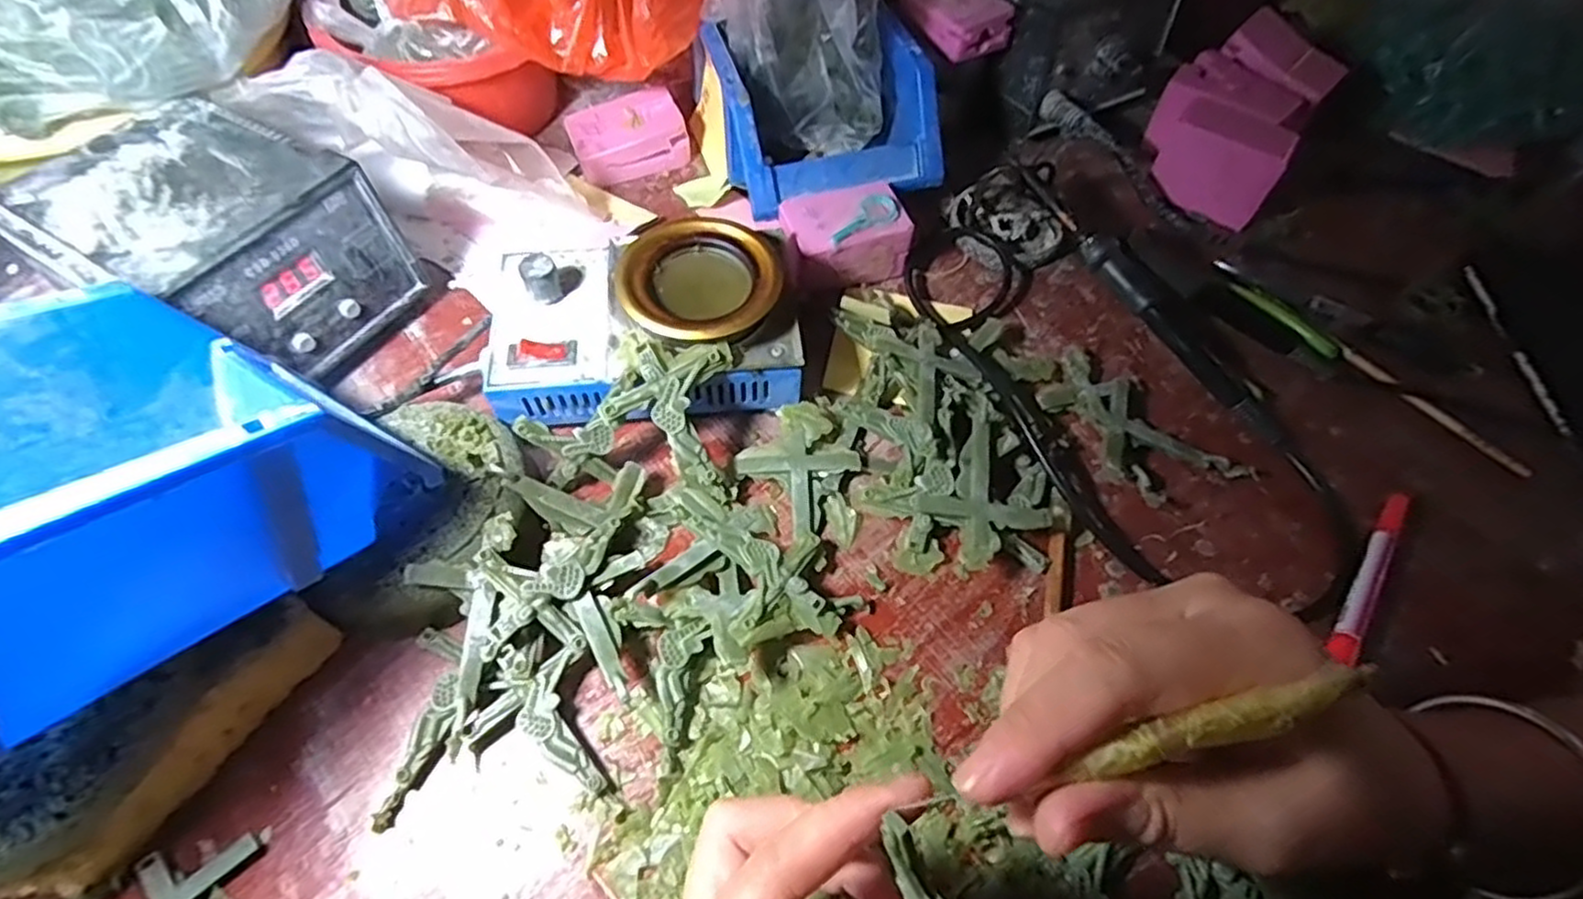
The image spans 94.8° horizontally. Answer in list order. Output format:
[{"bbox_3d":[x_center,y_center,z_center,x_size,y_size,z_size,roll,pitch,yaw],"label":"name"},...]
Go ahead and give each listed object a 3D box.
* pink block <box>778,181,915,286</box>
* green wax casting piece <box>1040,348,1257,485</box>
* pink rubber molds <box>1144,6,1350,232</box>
[{"bbox_3d":[0.031,-0.125,0.424,0.069,0.034,0.045,-12,60,-9],"label":"pink block"},{"bbox_3d":[0.176,-0.008,0.375,0.106,0.016,0.052,41,65,20],"label":"green wax casting piece"},{"bbox_3d":[0.295,-0.224,0.484,0.086,0.060,0.122,33,63,16],"label":"pink rubber molds"}]

